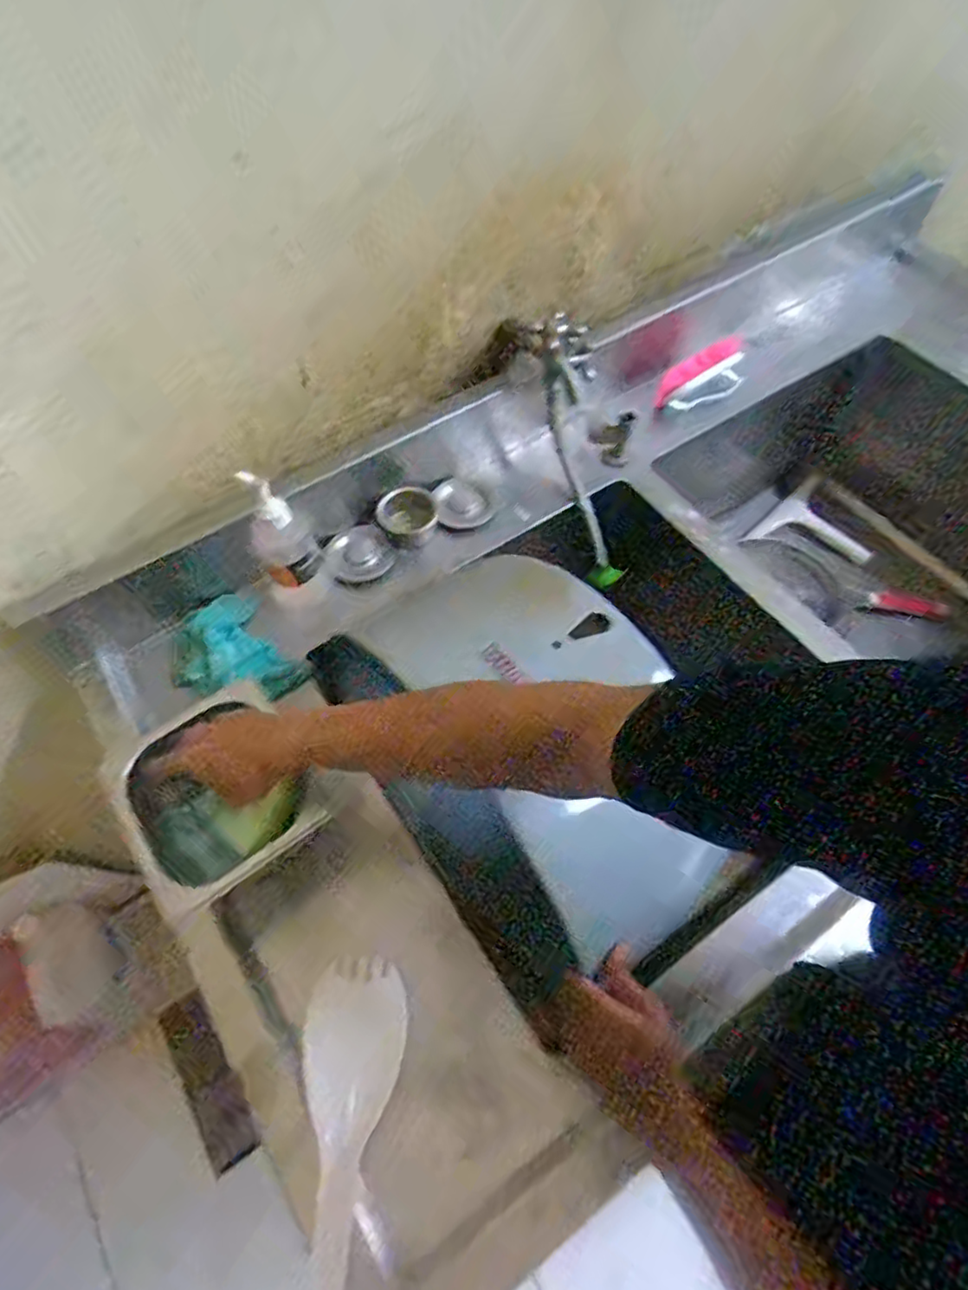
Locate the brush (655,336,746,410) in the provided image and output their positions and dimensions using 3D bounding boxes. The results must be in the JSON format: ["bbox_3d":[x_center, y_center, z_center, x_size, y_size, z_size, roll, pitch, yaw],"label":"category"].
[{"bbox_3d":[0.306,-0.387,0.961,0.138,0.072,0.061,-23,52,37],"label":"brush"}]

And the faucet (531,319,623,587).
[{"bbox_3d":[0.126,-0.240,0.858,0.054,0.341,0.089,-25,29,-12],"label":"faucet"}]

